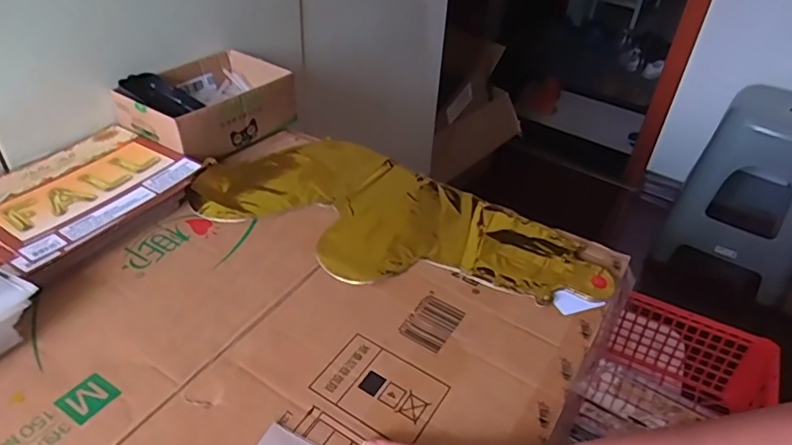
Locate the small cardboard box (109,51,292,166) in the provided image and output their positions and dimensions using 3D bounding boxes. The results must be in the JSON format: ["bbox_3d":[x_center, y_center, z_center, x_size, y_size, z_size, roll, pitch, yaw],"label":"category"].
[{"bbox_3d":[-0.235,-0.149,0.689,0.137,0.066,0.185,28,44,27],"label":"small cardboard box"}]

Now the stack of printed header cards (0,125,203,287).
[{"bbox_3d":[-0.331,-0.027,0.560,0.174,0.027,0.209,21,41,20],"label":"stack of printed header cards"}]

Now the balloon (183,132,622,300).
[{"bbox_3d":[-0.004,-0.004,0.572,0.422,0.011,0.190,23,42,23],"label":"balloon"}]

